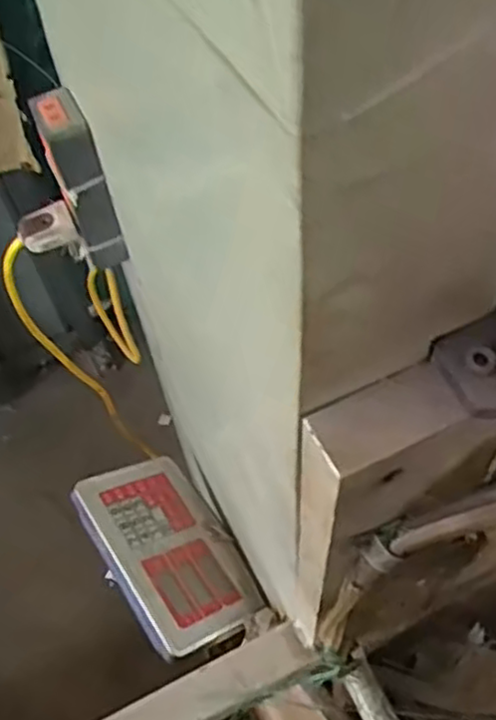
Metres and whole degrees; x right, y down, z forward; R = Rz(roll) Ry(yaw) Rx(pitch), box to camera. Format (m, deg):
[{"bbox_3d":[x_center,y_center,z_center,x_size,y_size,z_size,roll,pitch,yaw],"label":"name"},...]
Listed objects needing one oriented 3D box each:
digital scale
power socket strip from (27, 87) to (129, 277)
[{"bbox_3d":[-0.094,0.228,0.881,0.165,0.048,0.240,-20,59,-42],"label":"digital scale"},{"bbox_3d":[-0.134,-0.140,0.611,0.036,0.160,0.056,-19,61,-7],"label":"power socket strip"}]

